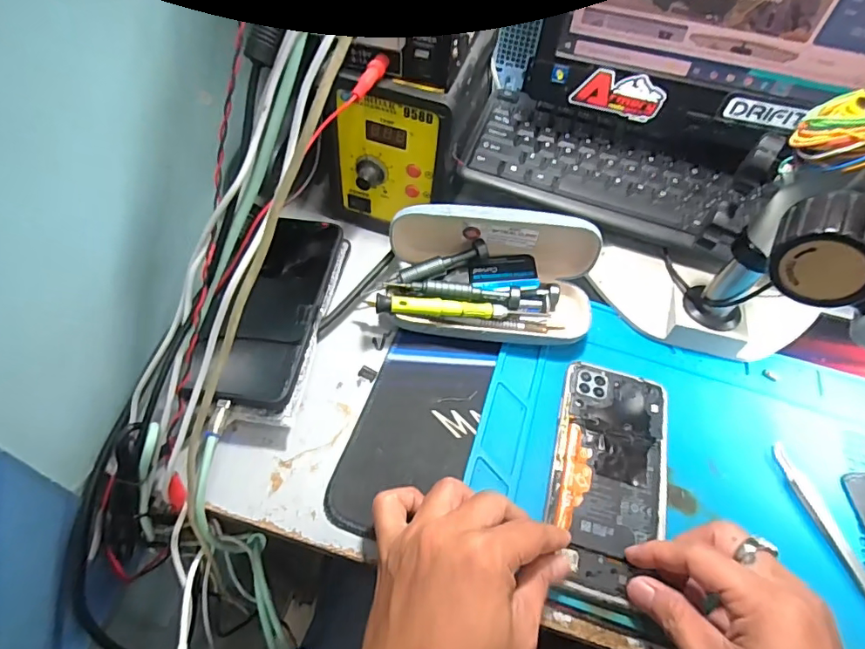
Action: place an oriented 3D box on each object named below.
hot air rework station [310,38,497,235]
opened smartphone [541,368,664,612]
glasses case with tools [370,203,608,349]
[{"bbox_3d":[-0.022,-0.172,0.439,0.108,0.135,0.154,19,55,8],"label":"hot air rework station"},{"bbox_3d":[0.118,0.098,0.337,0.074,0.006,0.154,17,55,6],"label":"opened smartphone"},{"bbox_3d":[0.044,-0.038,0.389,0.159,0.079,0.081,5,55,-2],"label":"glasses case with tools"}]

